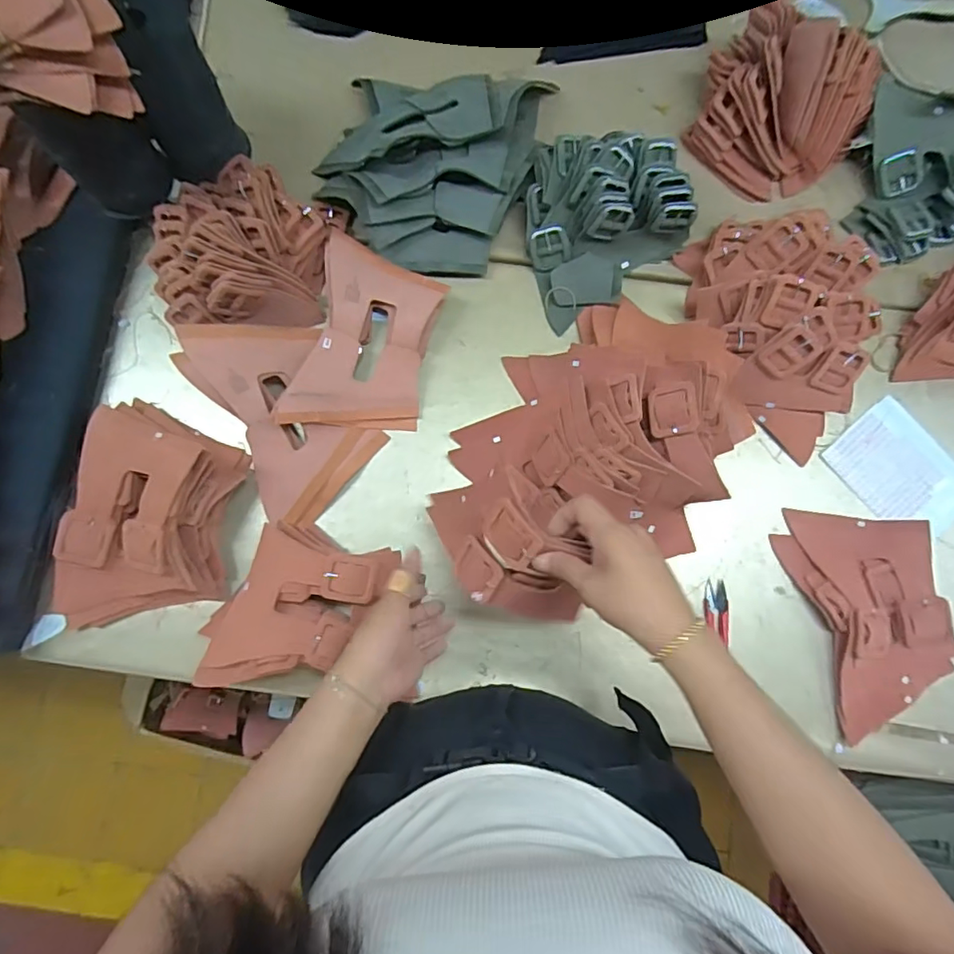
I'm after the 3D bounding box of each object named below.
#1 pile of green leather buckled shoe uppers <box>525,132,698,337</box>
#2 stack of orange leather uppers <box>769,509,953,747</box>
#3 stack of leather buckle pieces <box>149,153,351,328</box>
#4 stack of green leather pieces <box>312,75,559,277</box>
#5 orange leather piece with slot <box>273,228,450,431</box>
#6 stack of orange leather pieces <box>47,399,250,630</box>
[{"bbox_3d":[0.144,-0.296,0.618,0.175,0.084,0.178,0,81,0],"label":"pile of green leather buckled shoe uppers"},{"bbox_3d":[0.425,0.147,0.583,0.144,0.027,0.228,-10,81,-2],"label":"stack of orange leather uppers"},{"bbox_3d":[-0.265,-0.256,0.612,0.176,0.098,0.189,16,81,2],"label":"stack of leather buckle pieces"},{"bbox_3d":[-0.053,-0.391,0.643,0.234,0.067,0.293,26,82,4],"label":"stack of green leather pieces"},{"bbox_3d":[-0.122,-0.155,0.614,0.139,0.041,0.222,12,81,1],"label":"orange leather piece with slot"},{"bbox_3d":[-0.345,0.045,0.568,0.161,0.079,0.239,11,81,1],"label":"stack of orange leather pieces"}]

